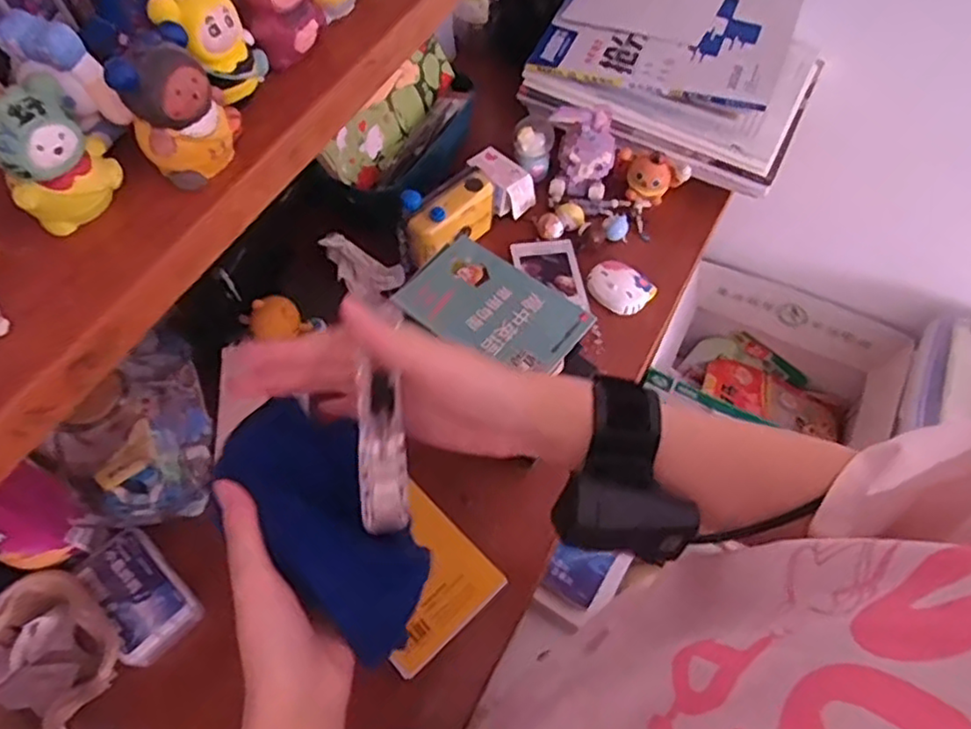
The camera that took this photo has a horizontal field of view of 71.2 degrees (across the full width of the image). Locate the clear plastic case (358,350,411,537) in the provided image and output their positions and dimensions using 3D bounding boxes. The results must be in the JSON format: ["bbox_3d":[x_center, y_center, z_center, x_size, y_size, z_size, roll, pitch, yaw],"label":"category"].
[{"bbox_3d":[-0.052,0.045,0.344,0.024,0.007,0.081,-1,96,-3],"label":"clear plastic case"}]

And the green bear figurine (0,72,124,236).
[{"bbox_3d":[-0.167,-0.082,0.259,0.036,0.046,0.035,-35,67,-19],"label":"green bear figurine"}]

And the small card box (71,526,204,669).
[{"bbox_3d":[-0.266,0.173,0.519,0.096,0.021,0.058,41,67,19],"label":"small card box"}]

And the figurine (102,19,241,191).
[{"bbox_3d":[-0.125,-0.104,0.274,0.037,0.055,0.034,-42,53,-19],"label":"figurine"}]

